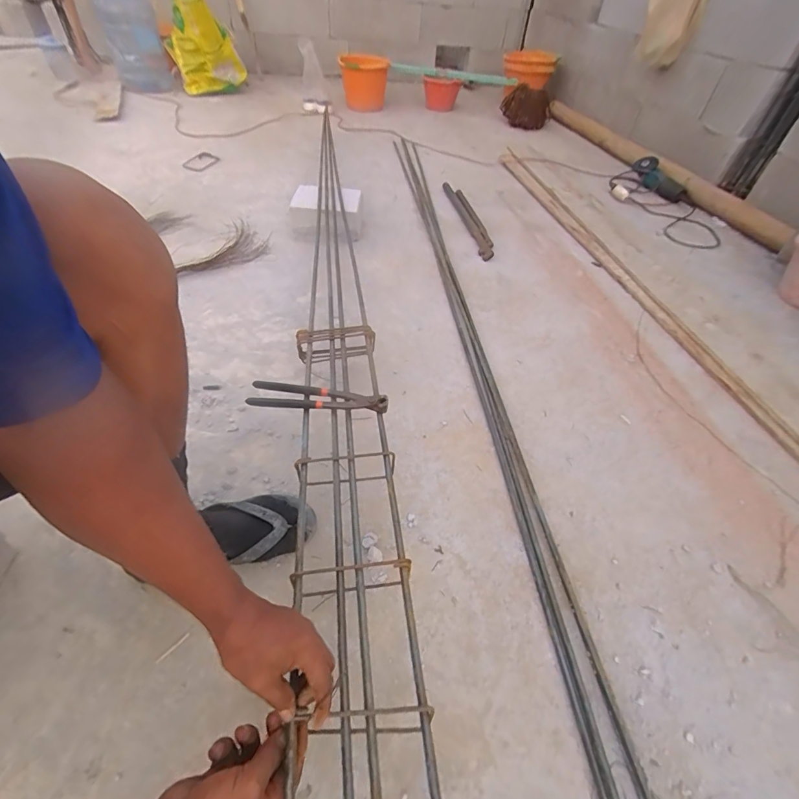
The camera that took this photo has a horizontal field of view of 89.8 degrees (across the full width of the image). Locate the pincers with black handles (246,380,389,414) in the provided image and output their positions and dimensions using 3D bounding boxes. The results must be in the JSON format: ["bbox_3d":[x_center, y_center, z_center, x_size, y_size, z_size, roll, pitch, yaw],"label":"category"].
[{"bbox_3d":[-0.136,-0.003,0.684,0.229,0.021,0.050,3,48,-3],"label":"pincers with black handles"}]

